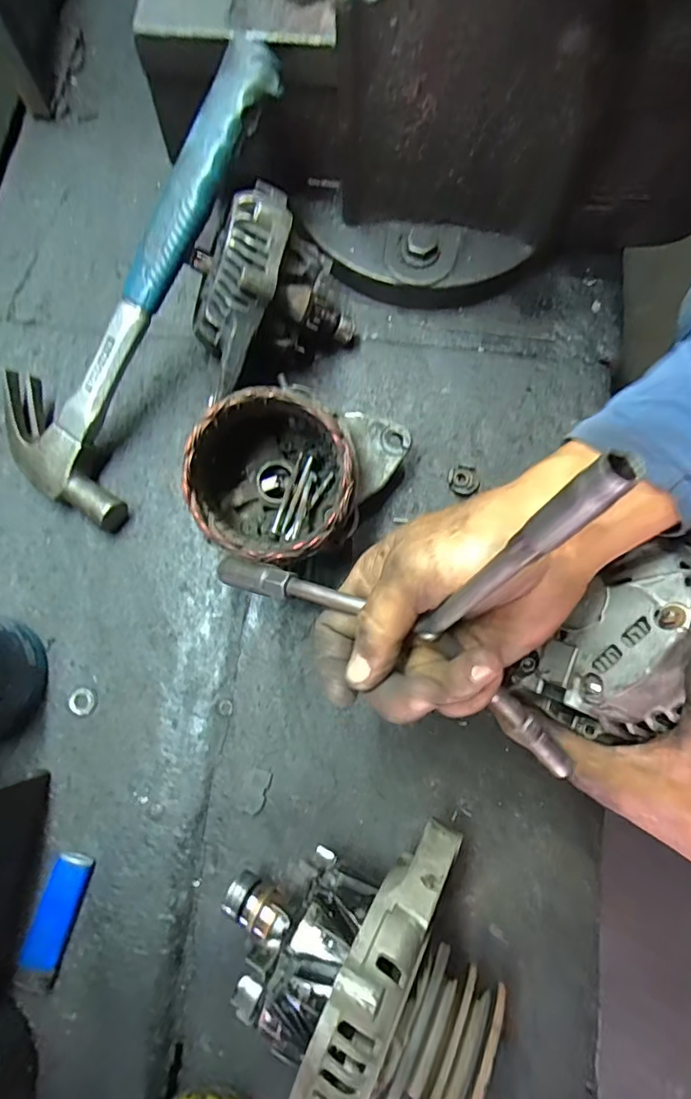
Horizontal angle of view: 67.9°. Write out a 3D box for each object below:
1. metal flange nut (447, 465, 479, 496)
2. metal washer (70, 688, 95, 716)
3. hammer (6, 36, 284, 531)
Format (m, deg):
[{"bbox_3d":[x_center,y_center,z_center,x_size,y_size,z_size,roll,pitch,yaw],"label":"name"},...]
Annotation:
[{"bbox_3d":[0.095,-0.055,0.416,0.025,0.008,0.024,0,77,0],"label":"metal flange nut"},{"bbox_3d":[-0.194,0.113,0.379,0.016,0.005,0.019,-8,78,-2],"label":"metal washer"},{"bbox_3d":[-0.145,-0.182,0.366,0.123,0.026,0.323,36,105,8],"label":"hammer"}]

